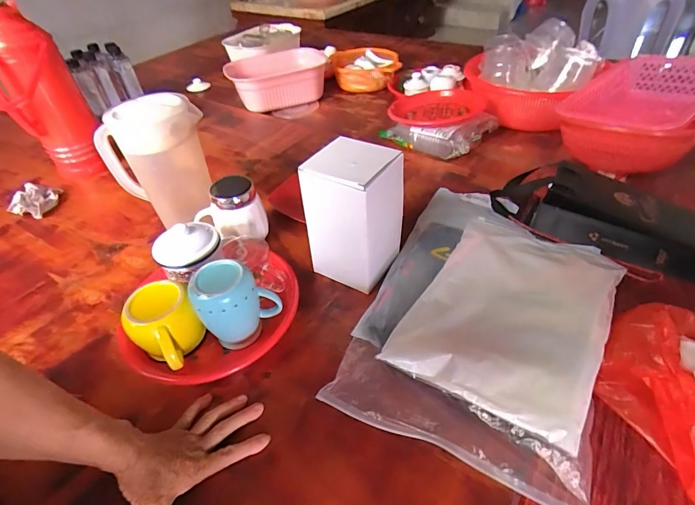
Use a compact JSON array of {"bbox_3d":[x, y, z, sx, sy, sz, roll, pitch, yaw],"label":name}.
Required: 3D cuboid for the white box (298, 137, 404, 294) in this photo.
[{"bbox_3d":[0.012,-0.057,0.586,0.104,0.207,0.113,23,50,26],"label":"white box"}]

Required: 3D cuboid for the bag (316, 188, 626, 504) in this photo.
[{"bbox_3d":[0.207,0.045,0.561,0.300,0.080,0.495,17,48,22],"label":"bag"}]

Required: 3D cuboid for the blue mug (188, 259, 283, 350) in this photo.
[{"bbox_3d":[-0.149,0.076,0.524,0.097,0.113,0.076,4,45,10],"label":"blue mug"}]

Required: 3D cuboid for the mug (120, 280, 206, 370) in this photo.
[{"bbox_3d":[-0.244,0.100,0.520,0.088,0.082,0.113,-32,50,-25],"label":"mug"}]

